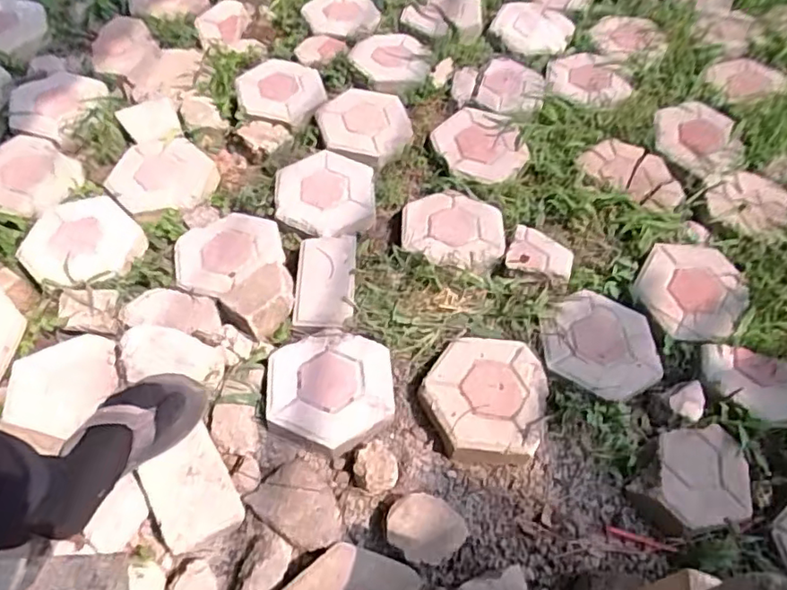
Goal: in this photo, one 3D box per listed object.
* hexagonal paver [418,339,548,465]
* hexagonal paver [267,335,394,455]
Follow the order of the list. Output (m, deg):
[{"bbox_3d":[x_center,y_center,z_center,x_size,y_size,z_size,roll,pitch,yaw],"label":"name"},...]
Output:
[{"bbox_3d":[0.147,0.163,0.954,0.187,0.052,0.213,20,57,10],"label":"hexagonal paver"},{"bbox_3d":[-0.103,0.148,0.952,0.196,0.039,0.195,0,56,-3],"label":"hexagonal paver"}]

